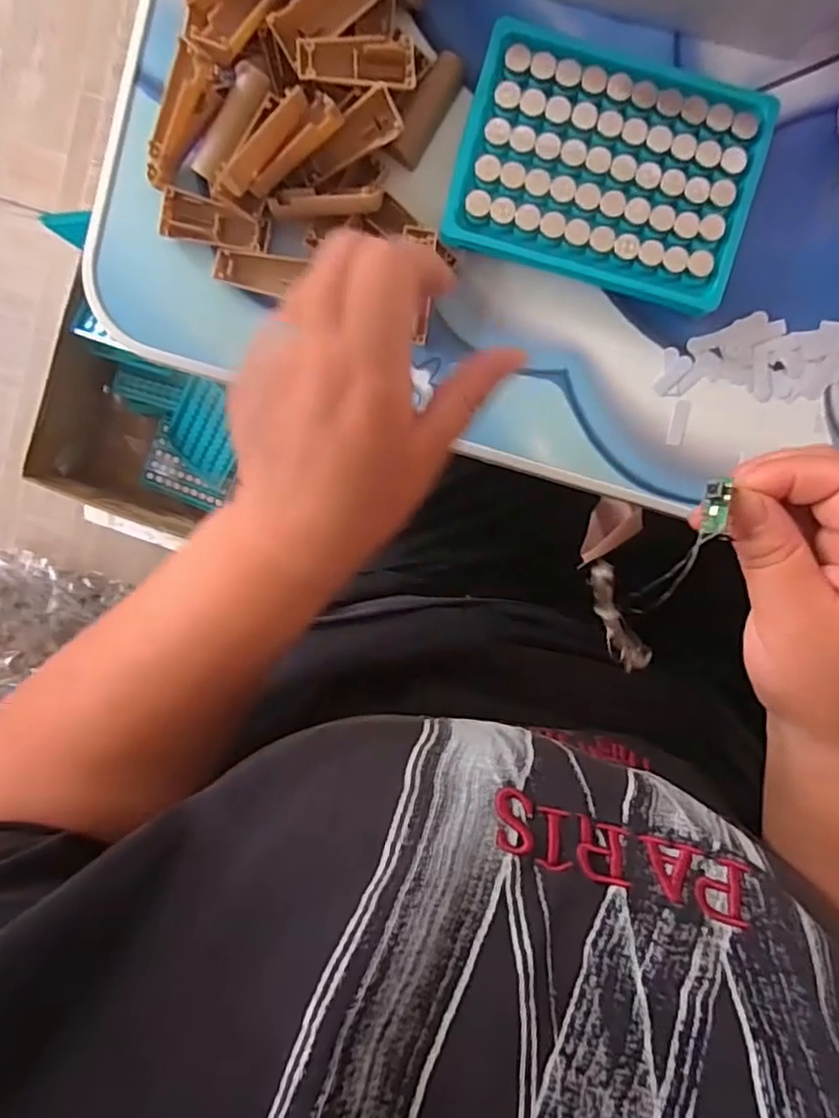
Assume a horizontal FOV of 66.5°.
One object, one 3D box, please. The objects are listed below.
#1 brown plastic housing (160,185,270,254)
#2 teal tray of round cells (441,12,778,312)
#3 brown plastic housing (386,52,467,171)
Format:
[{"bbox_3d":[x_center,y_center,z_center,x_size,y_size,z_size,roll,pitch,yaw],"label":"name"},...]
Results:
[{"bbox_3d":[-0.096,-0.157,0.304,0.049,0.014,0.020,16,97,-2],"label":"brown plastic housing"},{"bbox_3d":[0.085,-0.177,0.293,0.131,0.019,0.093,16,97,-2],"label":"teal tray of round cells"},{"bbox_3d":[0.004,-0.209,0.296,0.014,0.010,0.055,29,96,-3],"label":"brown plastic housing"}]

